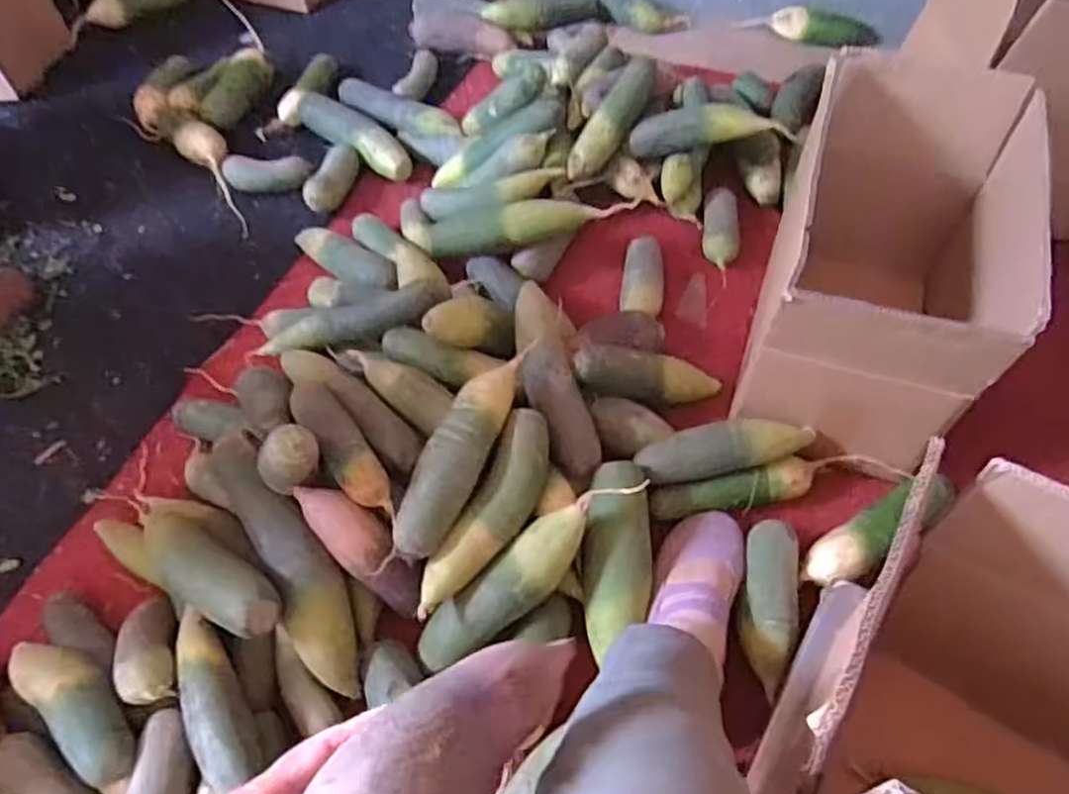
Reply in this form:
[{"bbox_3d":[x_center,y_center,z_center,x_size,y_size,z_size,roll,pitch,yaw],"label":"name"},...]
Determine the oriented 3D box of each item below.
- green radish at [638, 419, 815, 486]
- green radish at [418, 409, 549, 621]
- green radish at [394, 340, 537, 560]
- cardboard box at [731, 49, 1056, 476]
[{"bbox_3d":[0.204,0.058,0.791,0.189,0.057,0.042,-13,56,-7],"label":"green radish"},{"bbox_3d":[-0.041,0.112,0.712,0.052,0.046,0.208,26,73,19],"label":"green radish"},{"bbox_3d":[-0.063,0.044,0.721,0.051,0.064,0.231,21,58,16],"label":"green radish"},{"bbox_3d":[0.370,-0.133,0.800,0.221,0.278,0.365,19,58,15],"label":"cardboard box"}]

